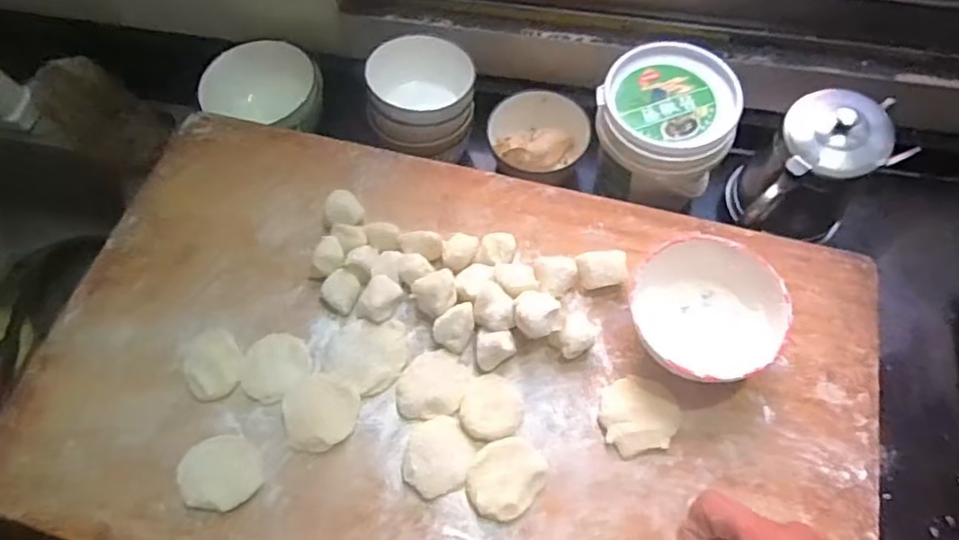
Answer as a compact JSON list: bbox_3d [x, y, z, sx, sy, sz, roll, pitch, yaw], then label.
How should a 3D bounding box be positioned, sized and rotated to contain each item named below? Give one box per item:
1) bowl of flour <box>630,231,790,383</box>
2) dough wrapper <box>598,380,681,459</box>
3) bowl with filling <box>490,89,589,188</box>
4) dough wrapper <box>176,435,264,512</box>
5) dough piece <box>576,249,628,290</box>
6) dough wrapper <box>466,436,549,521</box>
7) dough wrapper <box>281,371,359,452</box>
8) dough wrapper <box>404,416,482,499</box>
[{"bbox_3d":[0.179,0.037,0.477,0.115,0.062,0.107,-1,64,3],"label":"bowl of flour"},{"bbox_3d":[0.123,0.109,0.470,0.057,0.010,0.055,-10,64,-2],"label":"dough wrapper"},{"bbox_3d":[0.068,-0.147,0.692,0.113,0.069,0.095,-12,63,-4],"label":"bowl with filling"},{"bbox_3d":[-0.196,0.153,0.466,0.060,0.010,0.052,6,64,6],"label":"dough wrapper"},{"bbox_3d":[0.103,0.002,0.519,0.040,0.025,0.033,-8,64,-1],"label":"dough piece"},{"bbox_3d":[0.020,0.153,0.456,0.049,0.006,0.059,34,70,18],"label":"dough wrapper"},{"bbox_3d":[-0.126,0.109,0.484,0.057,0.004,0.060,-1,64,3],"label":"dough wrapper"},{"bbox_3d":[-0.030,0.140,0.461,0.049,0.005,0.058,20,66,13],"label":"dough wrapper"}]

